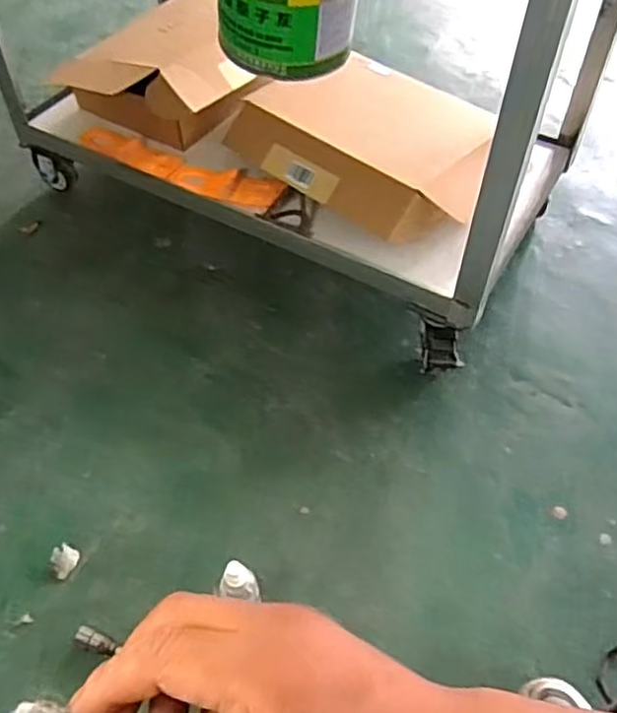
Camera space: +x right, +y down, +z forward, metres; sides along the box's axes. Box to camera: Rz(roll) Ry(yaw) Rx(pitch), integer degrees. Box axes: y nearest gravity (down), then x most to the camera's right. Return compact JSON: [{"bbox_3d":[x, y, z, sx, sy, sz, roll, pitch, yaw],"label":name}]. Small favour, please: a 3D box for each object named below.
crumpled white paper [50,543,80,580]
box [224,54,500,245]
[{"bbox_3d":[-0.317,0.263,0.864,0.031,0.016,0.036,30,59,21],"label":"crumpled white paper"},{"bbox_3d":[0.099,-0.358,1.088,0.431,0.077,0.291,32,59,22],"label":"box"}]

